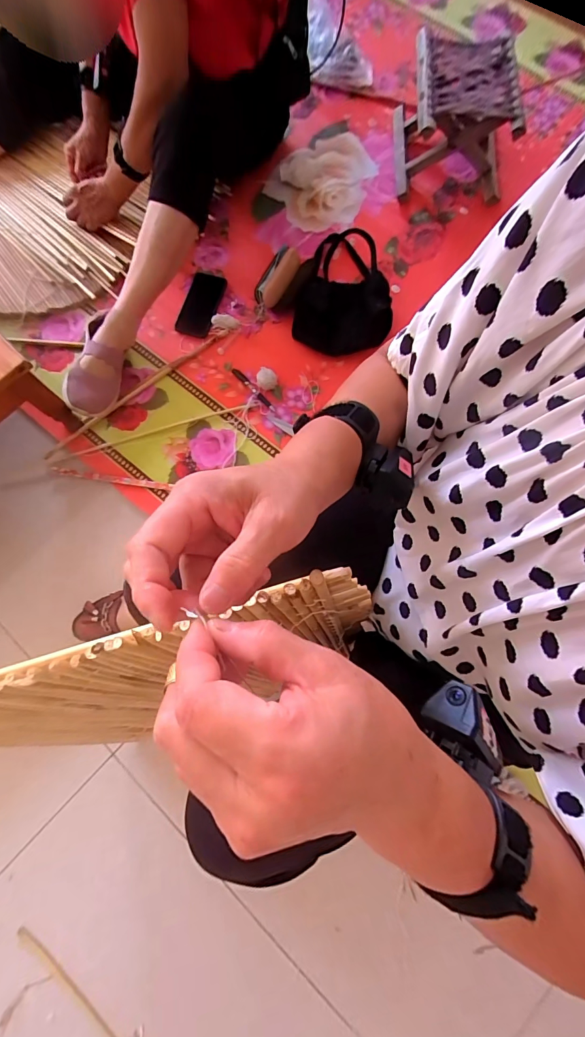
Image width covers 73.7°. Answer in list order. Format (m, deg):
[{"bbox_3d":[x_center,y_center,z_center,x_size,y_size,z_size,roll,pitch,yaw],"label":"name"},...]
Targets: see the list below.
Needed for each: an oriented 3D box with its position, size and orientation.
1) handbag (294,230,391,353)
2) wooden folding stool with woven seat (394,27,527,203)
[{"bbox_3d":[0.115,-0.540,0.885,0.205,0.076,0.330,0,78,0],"label":"handbag"},{"bbox_3d":[0.414,-1.013,0.974,0.288,0.170,0.345,10,79,1],"label":"wooden folding stool with woven seat"}]

